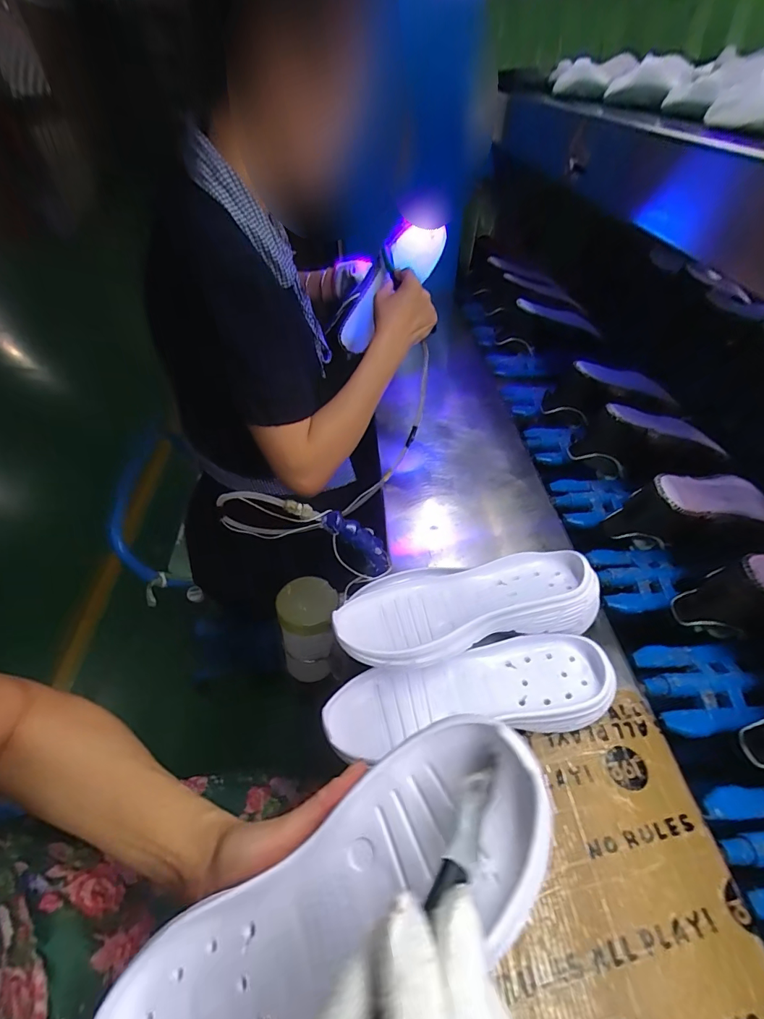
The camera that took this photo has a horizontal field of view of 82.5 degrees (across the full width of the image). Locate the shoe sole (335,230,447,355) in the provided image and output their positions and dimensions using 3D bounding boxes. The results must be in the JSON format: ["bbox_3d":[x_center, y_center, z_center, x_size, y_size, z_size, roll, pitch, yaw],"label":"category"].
[{"bbox_3d":[0.009,-0.338,0.675,0.219,0.079,0.028,-43,41,24],"label":"shoe sole"}]

